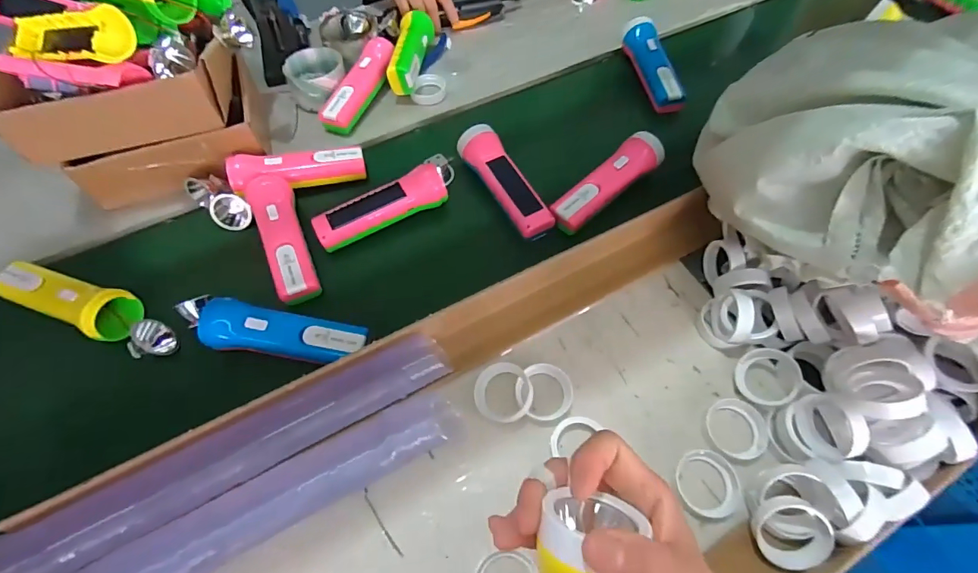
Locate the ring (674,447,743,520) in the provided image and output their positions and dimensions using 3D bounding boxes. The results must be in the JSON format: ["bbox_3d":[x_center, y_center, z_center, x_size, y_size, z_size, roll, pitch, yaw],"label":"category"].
[{"bbox_3d":[0.190,0.171,0.392,0.050,0.017,0.054,1,62,-1],"label":"ring"}]

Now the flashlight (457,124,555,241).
[{"bbox_3d":[0.017,-0.126,0.552,0.045,0.043,0.165,-27,66,-15],"label":"flashlight"}]

